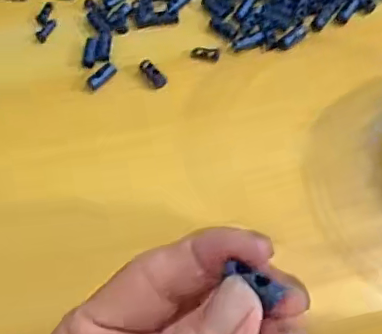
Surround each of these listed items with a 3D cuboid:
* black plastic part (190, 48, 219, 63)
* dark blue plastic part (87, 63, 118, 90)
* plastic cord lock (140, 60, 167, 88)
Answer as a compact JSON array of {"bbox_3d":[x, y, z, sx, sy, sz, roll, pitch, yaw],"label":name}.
[{"bbox_3d":[0.008,-0.068,0.332,0.017,0.004,0.009,7,61,5],"label":"black plastic part"},{"bbox_3d":[-0.051,-0.052,0.323,0.019,0.004,0.006,-40,67,-19],"label":"dark blue plastic part"},{"bbox_3d":[-0.022,-0.054,0.324,0.009,0.005,0.019,-34,65,-16],"label":"plastic cord lock"}]

